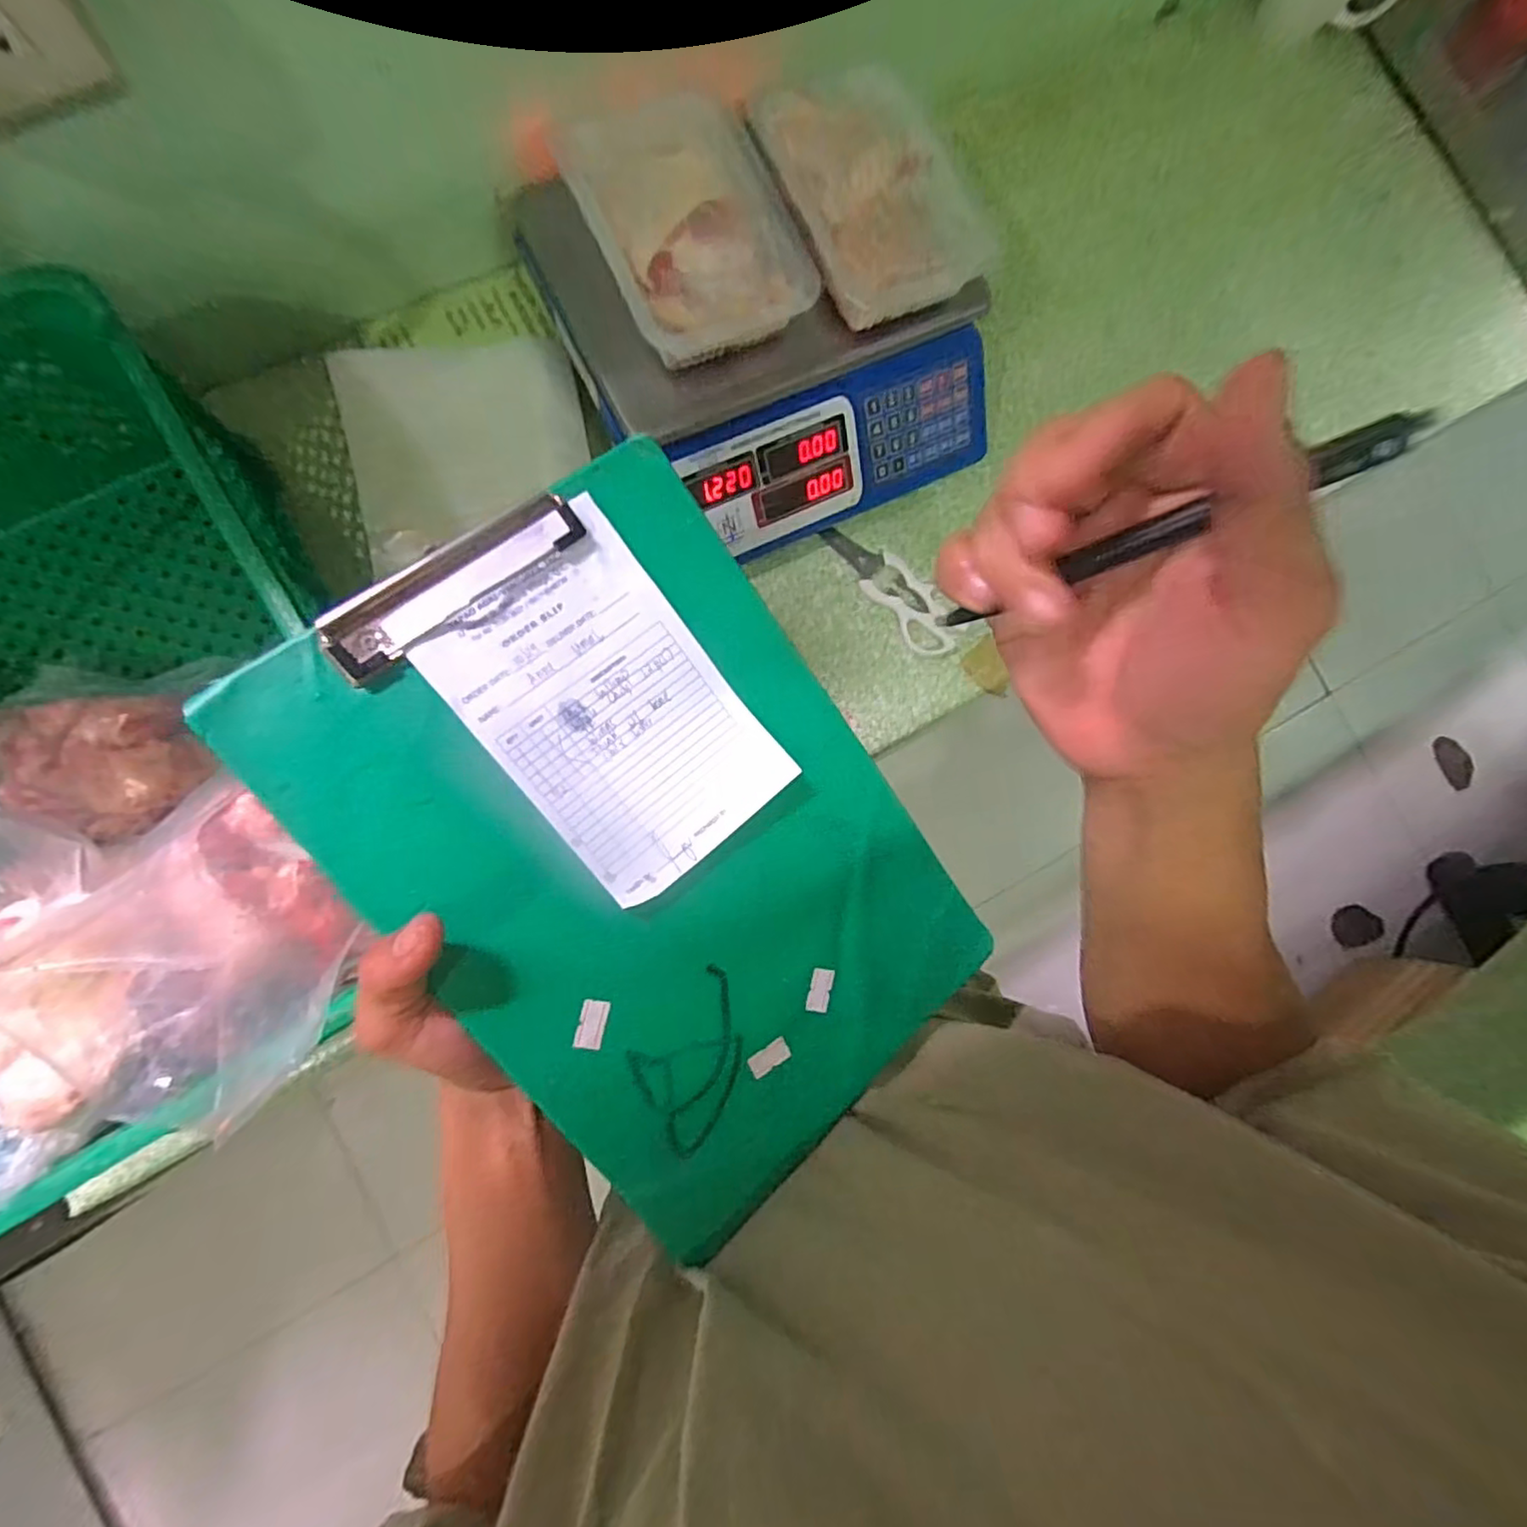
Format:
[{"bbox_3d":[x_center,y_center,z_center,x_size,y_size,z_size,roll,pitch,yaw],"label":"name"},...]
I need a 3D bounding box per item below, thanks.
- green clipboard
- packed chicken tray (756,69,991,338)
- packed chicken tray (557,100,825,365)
[{"bbox_3d":[-0.043,0.039,0.310,0.222,0.010,0.320,-39,101,-16],"label":"green clipboard"},{"bbox_3d":[0.085,-0.442,0.511,0.148,0.039,0.191,-32,87,-9],"label":"packed chicken tray"},{"bbox_3d":[-0.056,-0.393,0.478,0.138,0.041,0.184,-27,87,-9],"label":"packed chicken tray"}]

